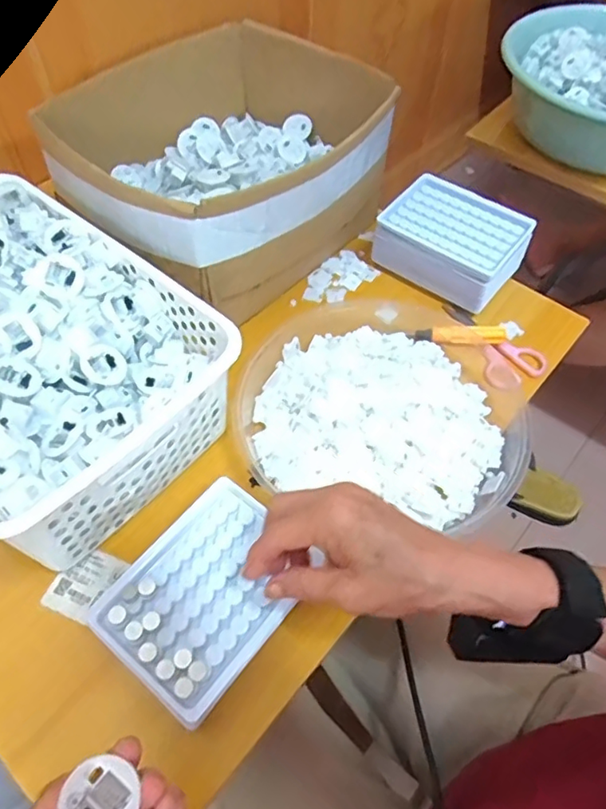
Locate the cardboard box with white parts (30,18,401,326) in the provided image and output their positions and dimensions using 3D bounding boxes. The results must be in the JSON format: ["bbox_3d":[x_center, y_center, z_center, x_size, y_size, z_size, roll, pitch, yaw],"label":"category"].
[{"bbox_3d":[-0.093,-0.237,0.570,0.261,0.135,0.271,40,63,22],"label":"cardboard box with white parts"}]

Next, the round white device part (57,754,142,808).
[{"bbox_3d":[-0.089,0.171,0.248,0.030,0.010,0.026,43,51,13],"label":"round white device part"}]

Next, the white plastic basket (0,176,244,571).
[{"bbox_3d":[-0.219,-0.039,0.441,0.290,0.115,0.207,35,61,20],"label":"white plastic basket"}]

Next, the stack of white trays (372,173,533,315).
[{"bbox_3d":[0.155,-0.170,0.591,0.141,0.053,0.104,32,60,18],"label":"stack of white trays"}]

